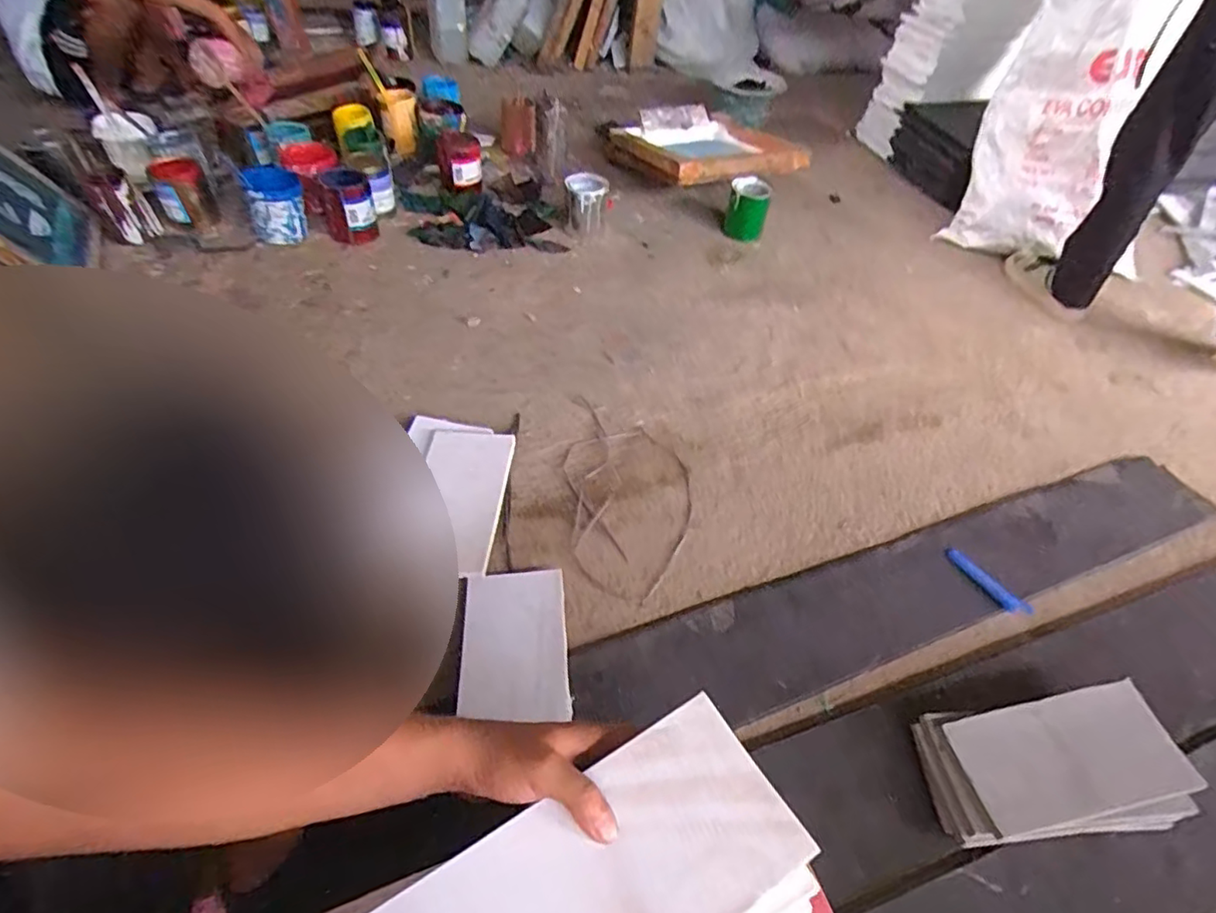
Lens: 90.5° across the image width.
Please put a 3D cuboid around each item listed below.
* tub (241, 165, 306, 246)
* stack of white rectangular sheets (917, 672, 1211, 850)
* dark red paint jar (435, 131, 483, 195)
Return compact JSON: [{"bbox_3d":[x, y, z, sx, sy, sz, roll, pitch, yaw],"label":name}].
[{"bbox_3d":[-0.742,-0.561,1.350,0.120,0.138,0.117,3,49,-3],"label":"tub"},{"bbox_3d":[0.534,0.369,0.732,0.303,0.047,0.153,-3,51,-4],"label":"stack of white rectangular sheets"},{"bbox_3d":[-0.389,-0.777,1.586,0.108,0.119,0.130,-9,50,-13],"label":"dark red paint jar"}]

